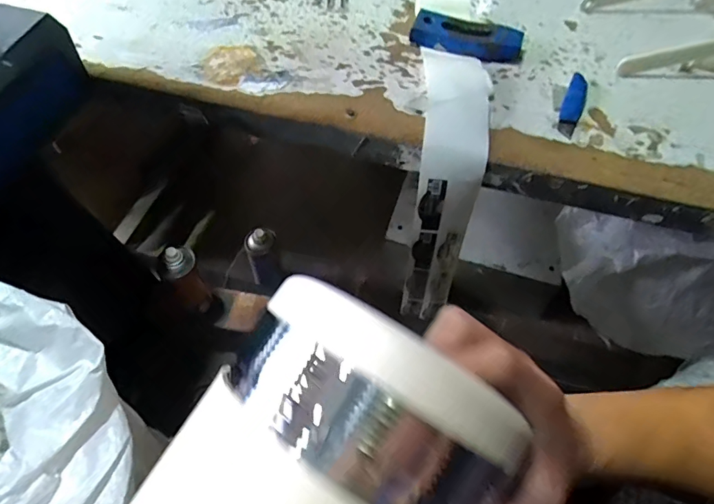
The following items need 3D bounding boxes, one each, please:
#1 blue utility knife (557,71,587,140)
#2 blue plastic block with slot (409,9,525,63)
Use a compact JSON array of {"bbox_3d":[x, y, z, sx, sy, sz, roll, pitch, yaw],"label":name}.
[{"bbox_3d":[0.253,-0.174,0.550,0.023,0.009,0.111,23,57,14],"label":"blue utility knife"},{"bbox_3d":[0.141,-0.274,0.599,0.138,0.028,0.054,17,56,10],"label":"blue plastic block with slot"}]

